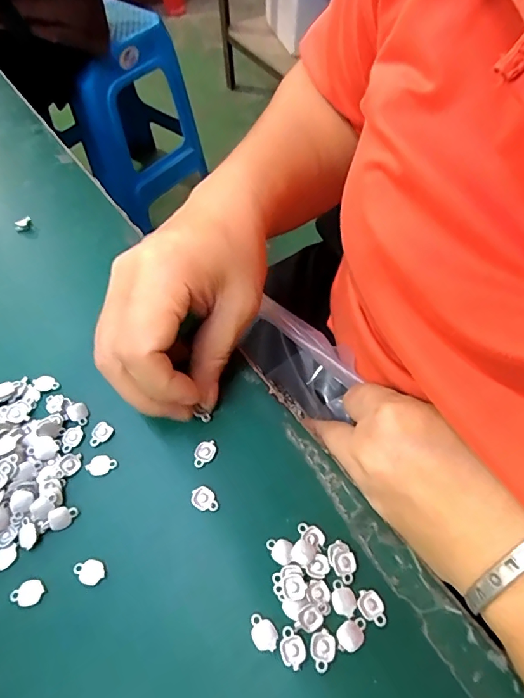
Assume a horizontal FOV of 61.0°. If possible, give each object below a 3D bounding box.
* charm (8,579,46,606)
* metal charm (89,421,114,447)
[{"bbox_3d":[-0.101,0.104,0.191,0.014,0.004,0.010,2,58,3],"label":"charm"},{"bbox_3d":[-0.084,0.043,0.228,0.010,0.004,0.013,29,63,18],"label":"metal charm"}]

